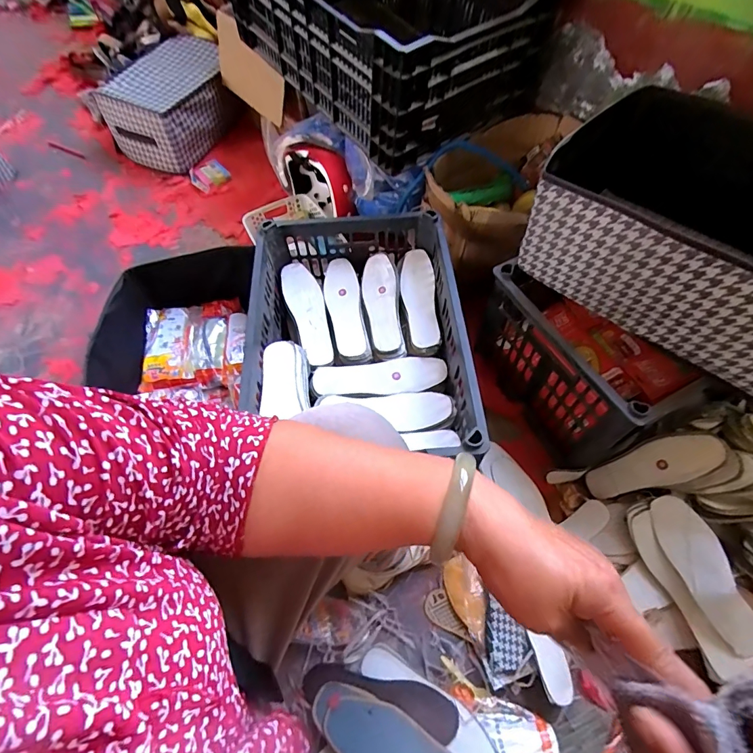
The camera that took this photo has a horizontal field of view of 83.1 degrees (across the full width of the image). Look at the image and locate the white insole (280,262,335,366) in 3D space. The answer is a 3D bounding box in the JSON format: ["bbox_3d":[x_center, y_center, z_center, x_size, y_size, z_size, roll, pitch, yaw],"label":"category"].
[{"bbox_3d":[-0.130,-0.125,0.821,0.069,0.021,0.230,-20,63,-8],"label":"white insole"}]

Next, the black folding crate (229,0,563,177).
[{"bbox_3d":[0.000,-0.745,0.880,0.412,0.250,0.581,-36,67,-16],"label":"black folding crate"}]

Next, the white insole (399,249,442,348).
[{"bbox_3d":[0.081,-0.149,0.815,0.063,0.027,0.218,-3,62,1],"label":"white insole"}]

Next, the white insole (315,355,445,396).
[{"bbox_3d":[0.006,0.003,0.756,0.230,0.015,0.064,-7,62,-2],"label":"white insole"}]

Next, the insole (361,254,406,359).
[{"bbox_3d":[0.013,-0.136,0.805,0.063,0.031,0.216,-9,62,-3],"label":"insole"}]

